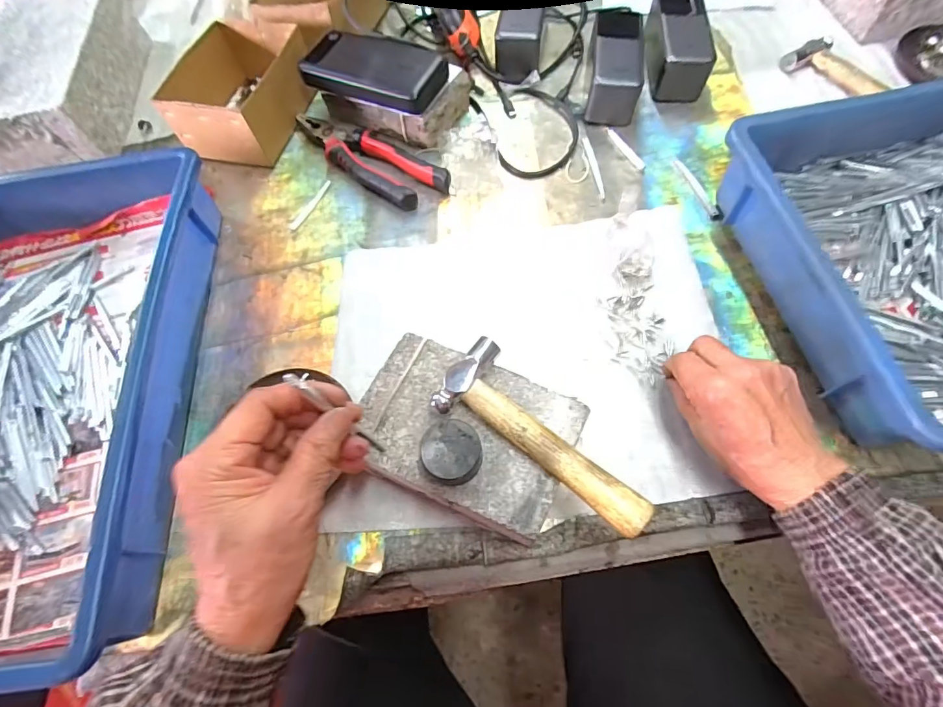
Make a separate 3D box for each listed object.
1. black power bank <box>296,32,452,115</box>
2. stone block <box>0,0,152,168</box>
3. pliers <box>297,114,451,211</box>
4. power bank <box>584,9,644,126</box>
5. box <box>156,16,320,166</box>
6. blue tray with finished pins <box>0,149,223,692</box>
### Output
[{"bbox_3d":[-0.104,-0.314,0.486,0.150,0.028,0.084,21,69,13],"label":"black power bank"},{"bbox_3d":[-0.503,-0.333,0.538,0.141,0.076,0.240,-8,65,0],"label":"stone block"},{"bbox_3d":[-0.113,-0.222,0.493,0.206,0.024,0.067,37,73,18],"label":"pliers"},{"bbox_3d":[0.162,-0.332,0.507,0.055,0.057,0.142,6,66,7],"label":"power bank"},{"bbox_3d":[-0.259,-0.305,0.515,0.116,0.066,0.172,16,68,11],"label":"box"},{"bbox_3d":[-0.380,0.020,0.372,0.280,0.078,0.417,-7,65,1],"label":"blue tray with finished pins"}]

